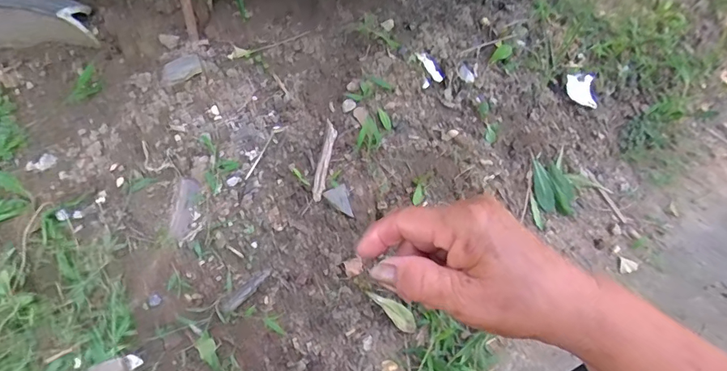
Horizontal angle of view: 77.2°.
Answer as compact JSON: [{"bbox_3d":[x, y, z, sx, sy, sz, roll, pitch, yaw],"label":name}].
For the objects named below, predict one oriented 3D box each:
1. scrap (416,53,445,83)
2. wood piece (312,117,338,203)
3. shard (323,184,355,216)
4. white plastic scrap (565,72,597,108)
[{"bbox_3d":[0.125,-0.219,0.838,0.026,0.007,0.064,-36,85,-29],"label":"scrap"},{"bbox_3d":[-0.059,-0.038,0.695,0.017,0.008,0.123,11,76,2],"label":"wood piece"},{"bbox_3d":[-0.033,0.026,0.684,0.035,0.004,0.050,-27,87,-24],"label":"shard"},{"bbox_3d":[0.476,-0.208,0.989,0.083,0.014,0.073,-1,89,-16],"label":"white plastic scrap"}]

